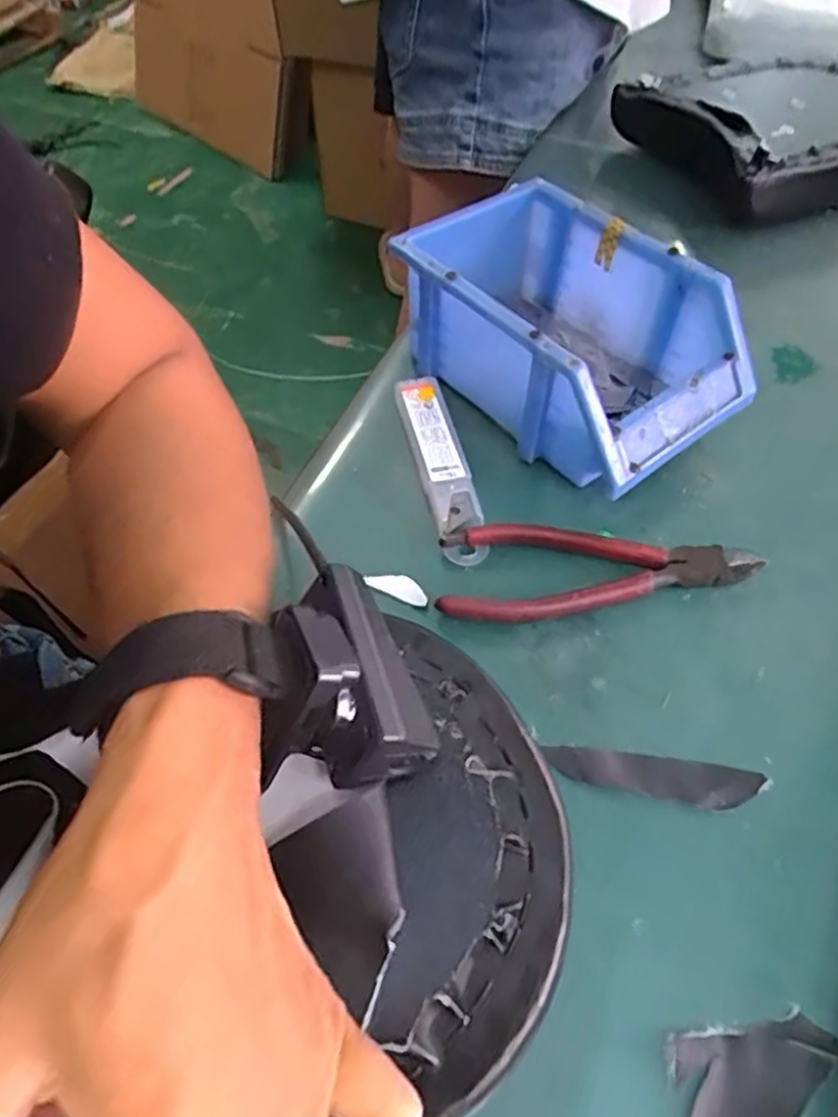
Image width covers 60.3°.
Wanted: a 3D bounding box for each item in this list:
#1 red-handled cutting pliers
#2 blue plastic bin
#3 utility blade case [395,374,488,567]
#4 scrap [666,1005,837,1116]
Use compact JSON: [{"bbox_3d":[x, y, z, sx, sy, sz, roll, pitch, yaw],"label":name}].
[{"bbox_3d":[0.087,0.005,0.353,0.152,0.013,0.052,-4,54,-2],"label":"red-handled cutting pliers"},{"bbox_3d":[0.079,-0.130,0.409,0.116,0.075,0.197,-33,61,-21],"label":"blue plastic bin"},{"bbox_3d":[0.012,-0.052,0.393,0.025,0.014,0.126,-12,55,-8],"label":"utility blade case"},{"bbox_3d":[0.109,0.170,0.233,0.060,0.004,0.036,-12,55,-8],"label":"scrap"}]

